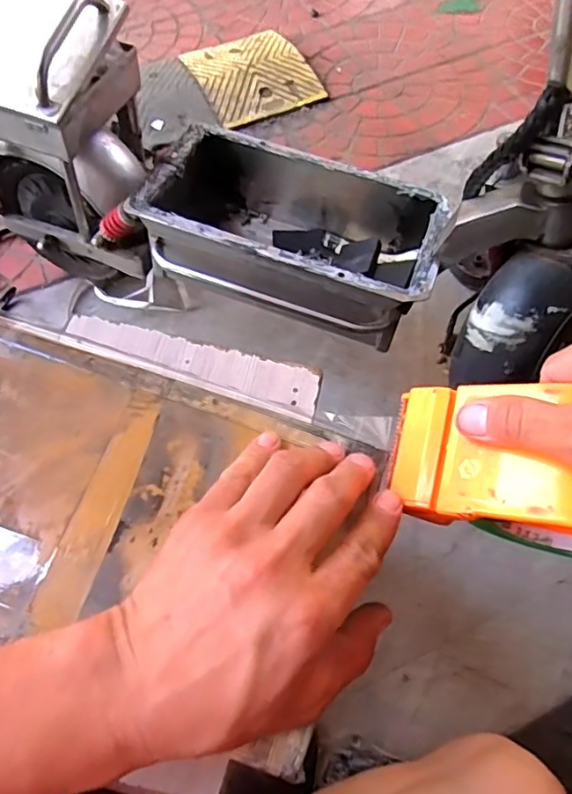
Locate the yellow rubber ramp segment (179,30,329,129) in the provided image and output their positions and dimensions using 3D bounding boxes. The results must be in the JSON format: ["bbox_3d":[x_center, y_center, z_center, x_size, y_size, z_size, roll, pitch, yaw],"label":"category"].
[{"bbox_3d":[-0.078,-0.730,1.264,0.246,0.041,0.278,-24,62,-10],"label":"yellow rubber ramp segment"}]

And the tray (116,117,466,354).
[{"bbox_3d":[0.008,-0.230,0.783,0.394,0.139,0.228,19,68,7],"label":"tray"}]

